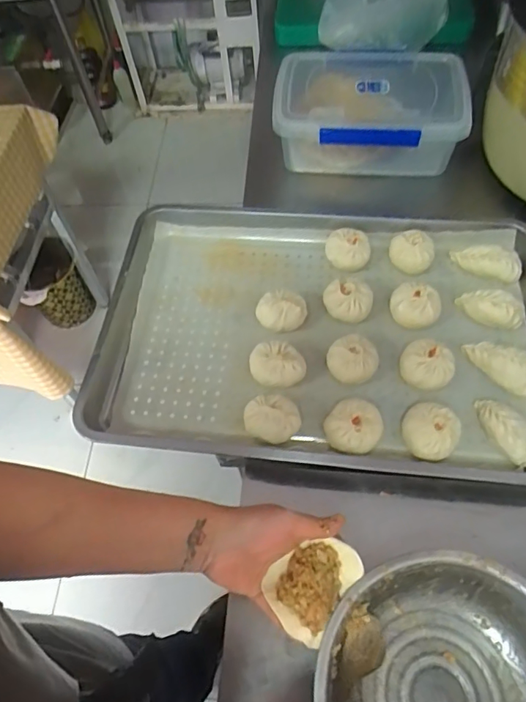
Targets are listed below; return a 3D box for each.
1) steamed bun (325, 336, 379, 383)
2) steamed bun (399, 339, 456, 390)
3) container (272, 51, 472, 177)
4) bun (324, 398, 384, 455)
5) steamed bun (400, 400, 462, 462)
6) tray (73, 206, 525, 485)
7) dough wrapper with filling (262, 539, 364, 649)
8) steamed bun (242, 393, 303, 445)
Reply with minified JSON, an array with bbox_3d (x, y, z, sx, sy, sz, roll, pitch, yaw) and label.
[{"bbox_3d":[0.114,0.011,0.653,0.062,0.041,0.058,-2,60,4],"label":"steamed bun"},{"bbox_3d":[0.208,0.019,0.639,0.063,0.034,0.061,-2,60,4],"label":"steamed bun"},{"bbox_3d":[0.178,-0.397,0.856,0.309,0.108,0.212,3,60,7],"label":"container"},{"bbox_3d":[0.109,0.093,0.602,0.062,0.037,0.065,-2,60,4],"label":"bun"},{"bbox_3d":[0.195,0.095,0.588,0.063,0.036,0.063,-2,60,4],"label":"steamed bun"},{"bbox_3d":[0.082,-0.032,0.688,0.597,0.050,0.393,4,61,7],"label":"tray"},{"bbox_3d":[0.044,0.211,0.460,0.063,0.034,0.088,31,65,22],"label":"dough wrapper with filling"},{"bbox_3d":[0.011,0.083,0.613,0.067,0.040,0.061,-2,60,4],"label":"steamed bun"}]

